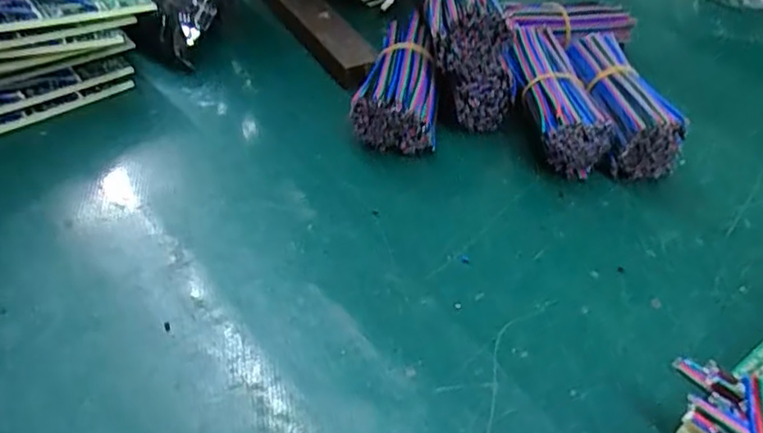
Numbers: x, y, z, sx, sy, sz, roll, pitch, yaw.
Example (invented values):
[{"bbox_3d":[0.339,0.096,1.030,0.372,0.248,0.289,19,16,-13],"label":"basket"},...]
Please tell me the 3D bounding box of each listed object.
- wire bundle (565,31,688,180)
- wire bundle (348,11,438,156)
[{"bbox_3d":[0.141,-0.067,0.383,0.041,0.042,0.098,-3,43,-6],"label":"wire bundle"},{"bbox_3d":[0.011,-0.083,0.382,0.045,0.028,0.091,6,58,3],"label":"wire bundle"}]

